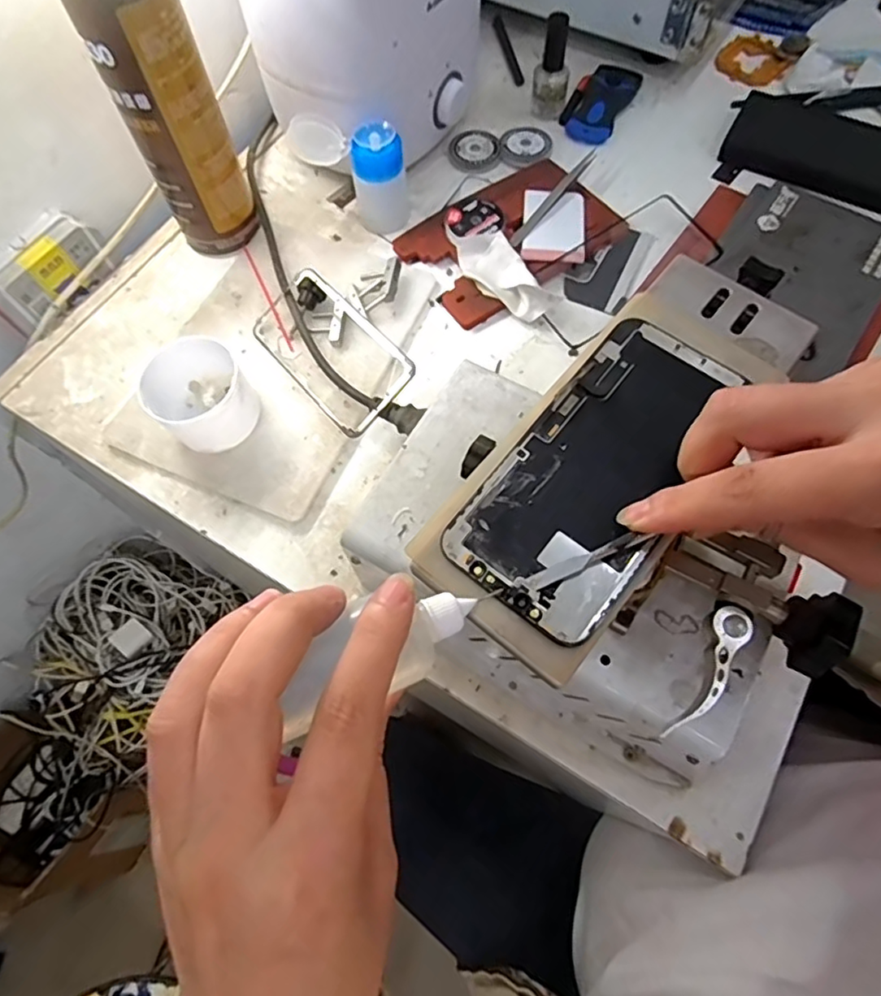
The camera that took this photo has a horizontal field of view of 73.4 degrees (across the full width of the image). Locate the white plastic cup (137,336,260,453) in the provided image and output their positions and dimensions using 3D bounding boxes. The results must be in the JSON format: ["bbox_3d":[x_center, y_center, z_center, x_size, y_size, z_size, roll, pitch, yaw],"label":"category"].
[{"bbox_3d":[-0.168,-0.070,0.413,0.067,0.057,0.070,-1,66,1],"label":"white plastic cup"}]

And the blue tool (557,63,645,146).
[{"bbox_3d":[0.148,-0.371,0.547,0.050,0.015,0.102,26,69,12],"label":"blue tool"}]

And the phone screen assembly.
[{"bbox_3d":[0.067,-0.014,0.244,0.066,0.007,0.139,36,72,16],"label":"phone screen assembly"}]

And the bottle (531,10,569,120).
[{"bbox_3d":[0.101,-0.387,0.530,0.030,0.069,0.034,8,67,5],"label":"bottle"}]

